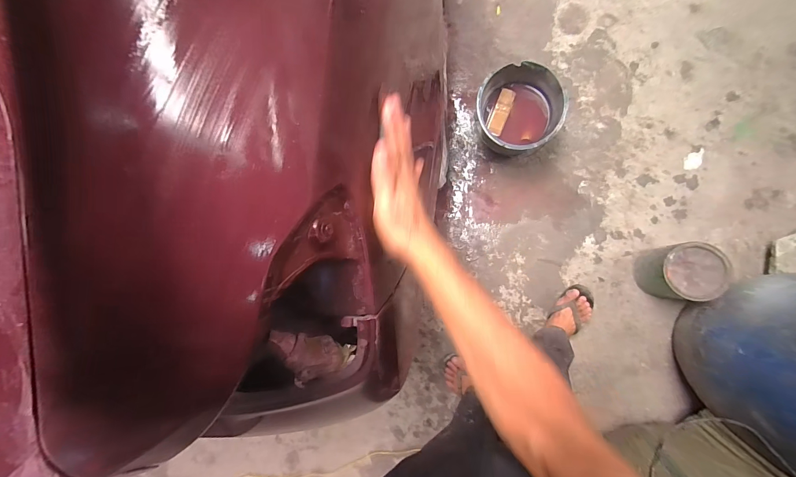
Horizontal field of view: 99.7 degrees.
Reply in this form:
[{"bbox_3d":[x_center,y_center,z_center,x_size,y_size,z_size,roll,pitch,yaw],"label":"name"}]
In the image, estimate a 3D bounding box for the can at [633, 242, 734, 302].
[{"bbox_3d":[0.844,0.097,1.023,0.149,0.211,0.165,-2,88,9],"label":"can"}]

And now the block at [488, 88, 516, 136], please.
[{"bbox_3d":[0.342,-0.418,1.114,0.053,0.030,0.144,20,110,9],"label":"block"}]

